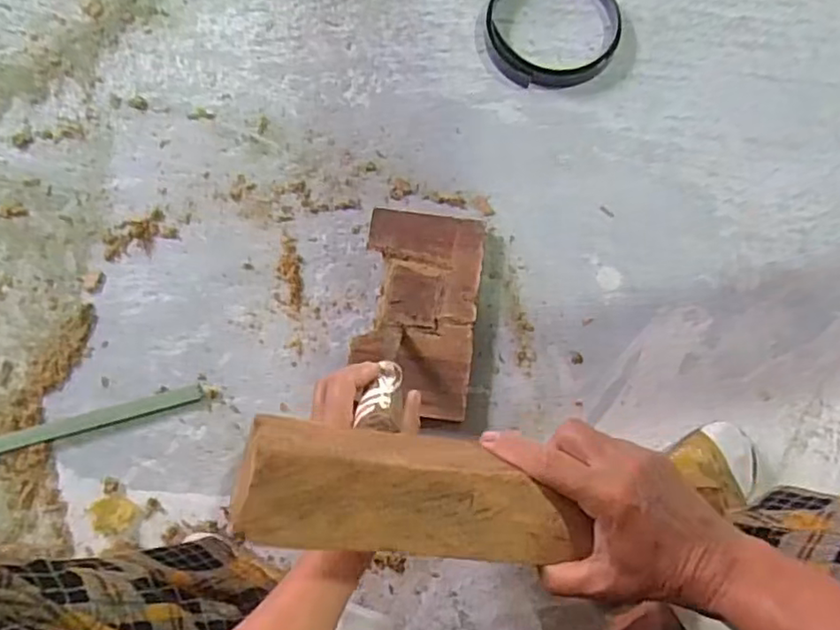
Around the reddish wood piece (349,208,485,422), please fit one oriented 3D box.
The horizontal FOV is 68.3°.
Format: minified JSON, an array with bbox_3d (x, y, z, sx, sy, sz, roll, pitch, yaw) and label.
[{"bbox_3d":[-0.002,-0.005,0.655,0.122,0.034,0.210,8,79,1],"label":"reddish wood piece"}]

